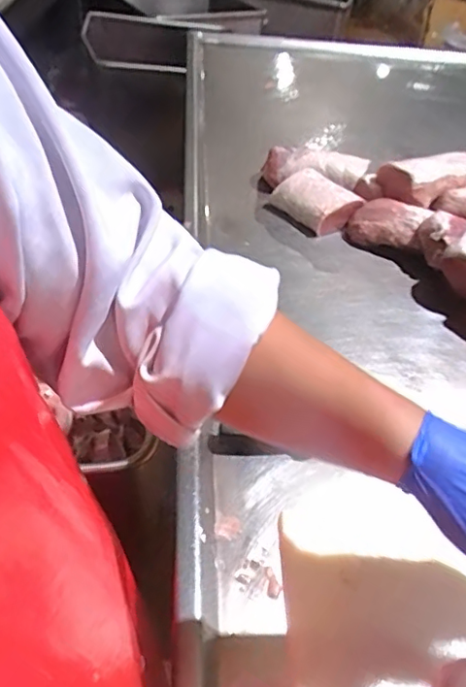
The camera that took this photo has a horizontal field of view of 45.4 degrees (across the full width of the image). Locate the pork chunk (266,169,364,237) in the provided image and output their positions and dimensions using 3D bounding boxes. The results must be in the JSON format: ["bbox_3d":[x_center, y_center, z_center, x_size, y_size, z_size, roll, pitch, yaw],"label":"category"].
[{"bbox_3d":[0.153,-0.275,1.078,0.077,0.090,0.162,-32,55,-33],"label":"pork chunk"}]

